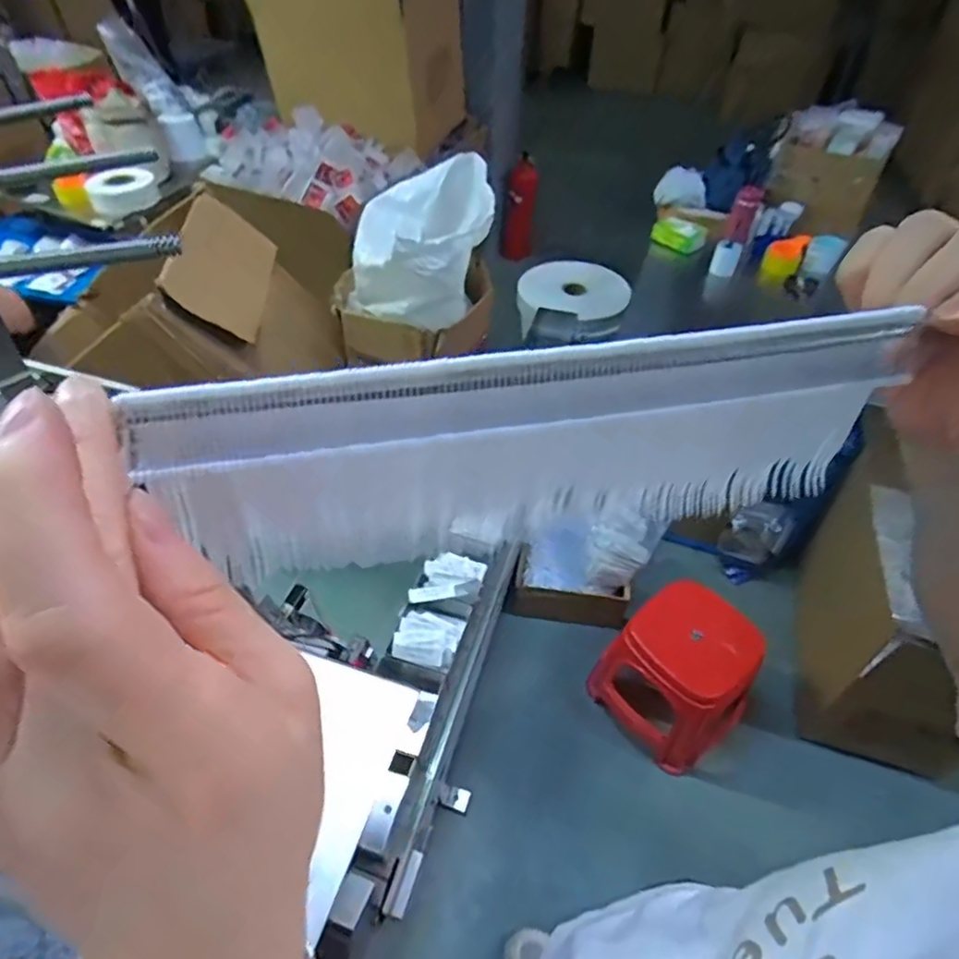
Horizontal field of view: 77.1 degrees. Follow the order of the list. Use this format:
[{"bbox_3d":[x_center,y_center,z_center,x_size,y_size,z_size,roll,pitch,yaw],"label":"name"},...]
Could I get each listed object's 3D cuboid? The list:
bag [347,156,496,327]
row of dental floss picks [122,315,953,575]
[{"bbox_3d":[-0.154,-0.623,1.555,0.362,0.265,0.495,3,46,1],"label":"bag"},{"bbox_3d":[0.020,-0.008,0.184,0.216,0.075,0.011,-7,47,-8],"label":"row of dental floss picks"}]

